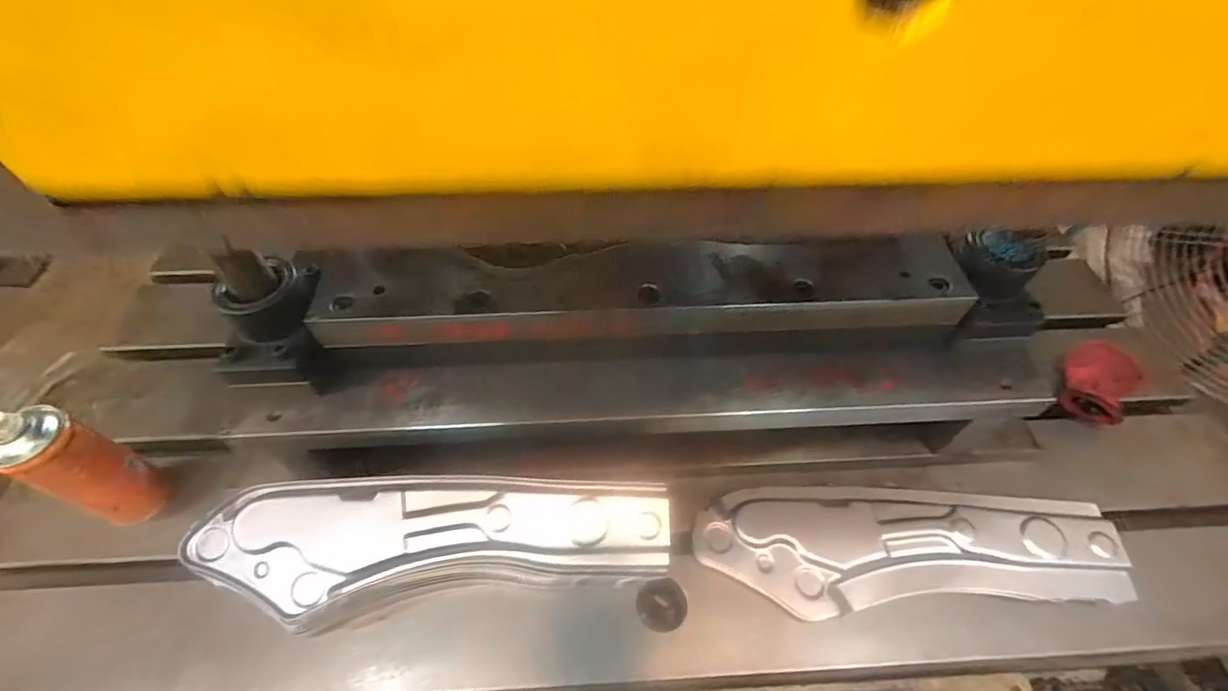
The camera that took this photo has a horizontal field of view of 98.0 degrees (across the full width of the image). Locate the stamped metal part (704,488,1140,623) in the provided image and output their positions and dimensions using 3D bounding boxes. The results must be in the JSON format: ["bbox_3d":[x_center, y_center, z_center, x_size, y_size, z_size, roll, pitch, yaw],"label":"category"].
[{"bbox_3d":[0.302,0.208,0.551,0.421,0.030,0.121,3,52,0],"label":"stamped metal part"}]

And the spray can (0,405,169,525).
[{"bbox_3d":[-0.530,0.131,0.542,0.058,0.190,0.068,23,55,15],"label":"spray can"}]

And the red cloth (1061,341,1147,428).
[{"bbox_3d":[0.614,0.046,0.678,0.055,0.076,0.093,-27,58,-20],"label":"red cloth"}]

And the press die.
[{"bbox_3d":[0.023,0.008,0.556,0.817,0.209,0.186,-1,53,-3],"label":"press die"}]

